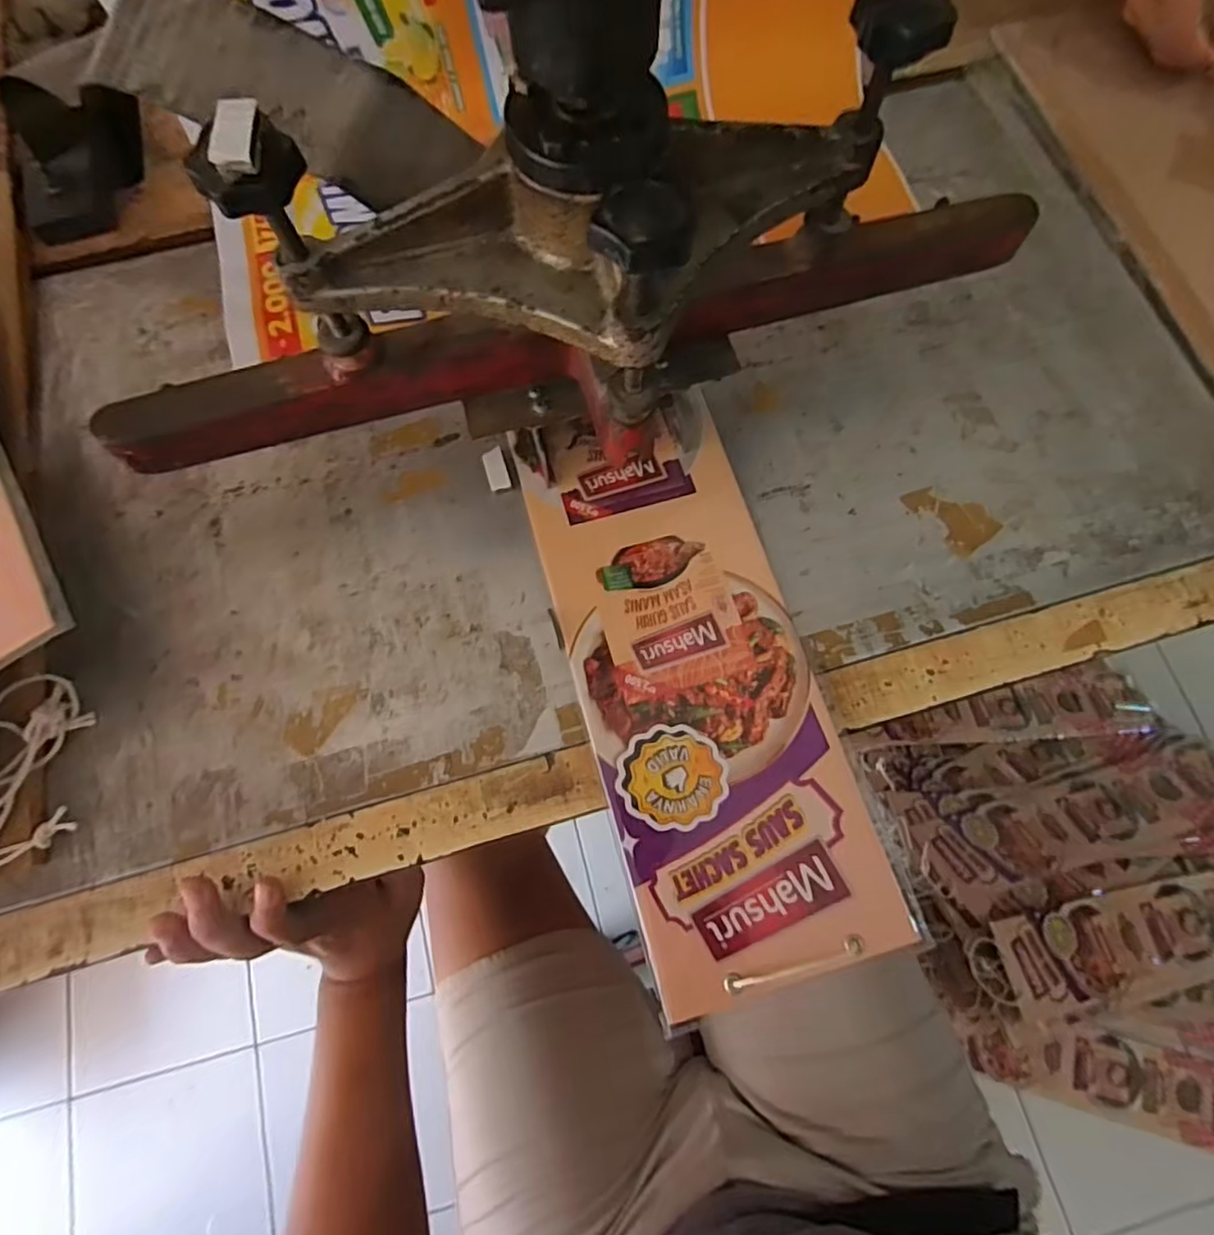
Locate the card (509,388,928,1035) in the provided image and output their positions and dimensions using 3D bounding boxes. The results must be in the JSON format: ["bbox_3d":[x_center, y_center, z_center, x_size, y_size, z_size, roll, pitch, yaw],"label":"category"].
[{"bbox_3d":[0.047,0.027,0.348,0.128,0.010,0.316,-14,74,-4],"label":"card"}]

